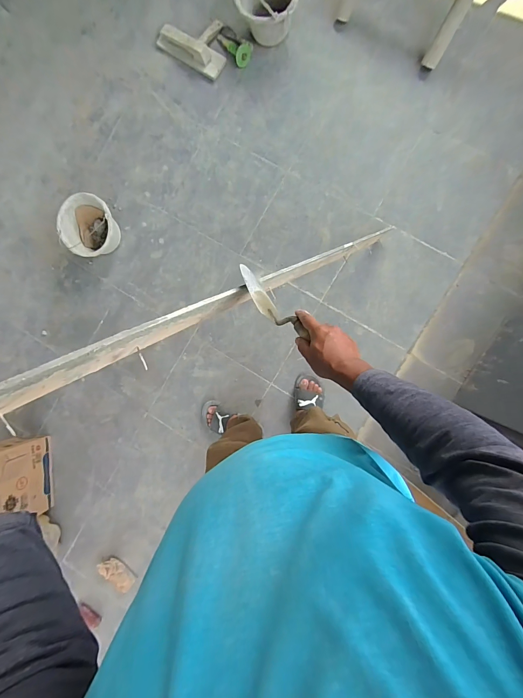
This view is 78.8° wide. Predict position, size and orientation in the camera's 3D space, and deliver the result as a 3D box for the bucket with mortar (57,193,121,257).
[{"bbox_3d":[-0.728,-0.519,1.383,0.240,0.172,0.228,0,89,6],"label":"bucket with mortar"}]

